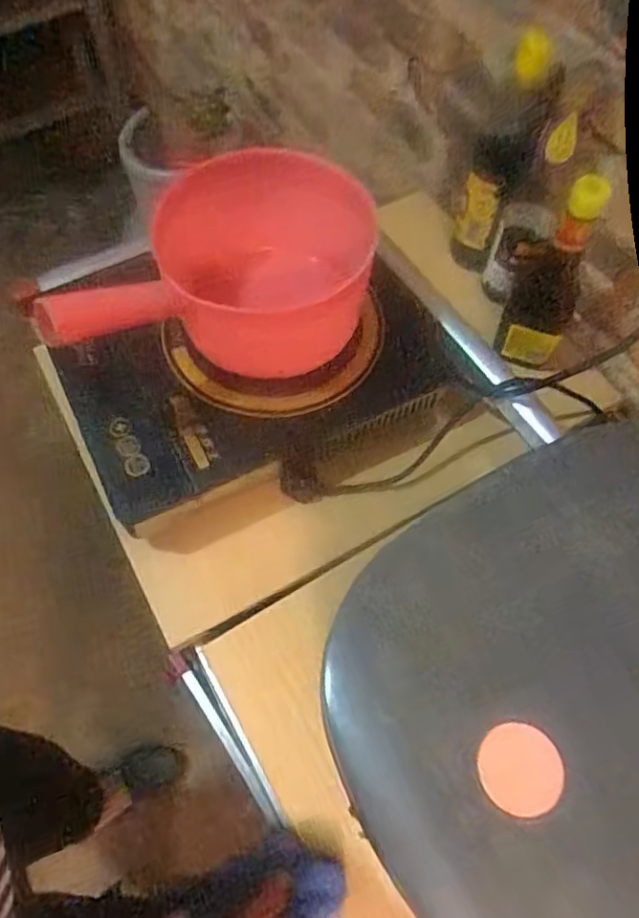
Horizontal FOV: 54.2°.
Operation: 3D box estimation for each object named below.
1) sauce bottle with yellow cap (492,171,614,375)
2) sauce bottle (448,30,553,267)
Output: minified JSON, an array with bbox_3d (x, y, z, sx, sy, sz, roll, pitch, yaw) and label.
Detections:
[{"bbox_3d":[0.232,-0.183,0.608,0.066,0.202,0.073,27,64,14],"label":"sauce bottle with yellow cap"},{"bbox_3d":[0.189,-0.306,0.663,0.055,0.246,0.066,14,62,7],"label":"sauce bottle"}]

